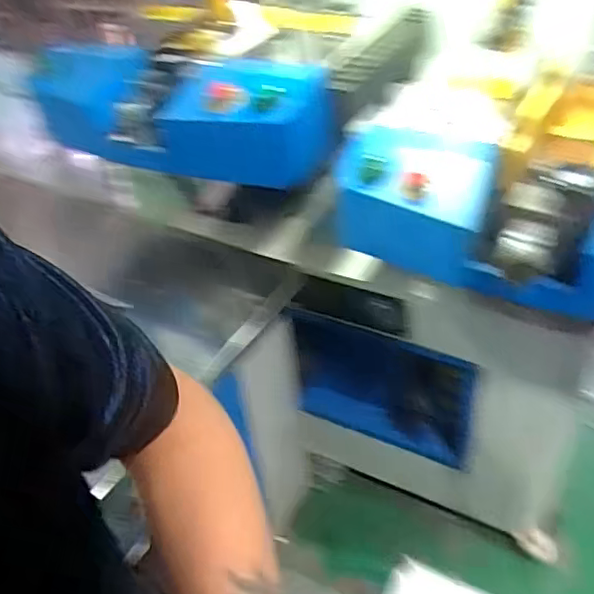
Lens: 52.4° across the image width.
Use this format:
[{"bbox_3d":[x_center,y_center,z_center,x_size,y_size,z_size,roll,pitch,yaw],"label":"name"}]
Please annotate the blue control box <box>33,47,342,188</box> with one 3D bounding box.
[{"bbox_3d":[-0.173,-0.291,0.939,0.465,0.154,0.125,13,41,22],"label":"blue control box"}]

